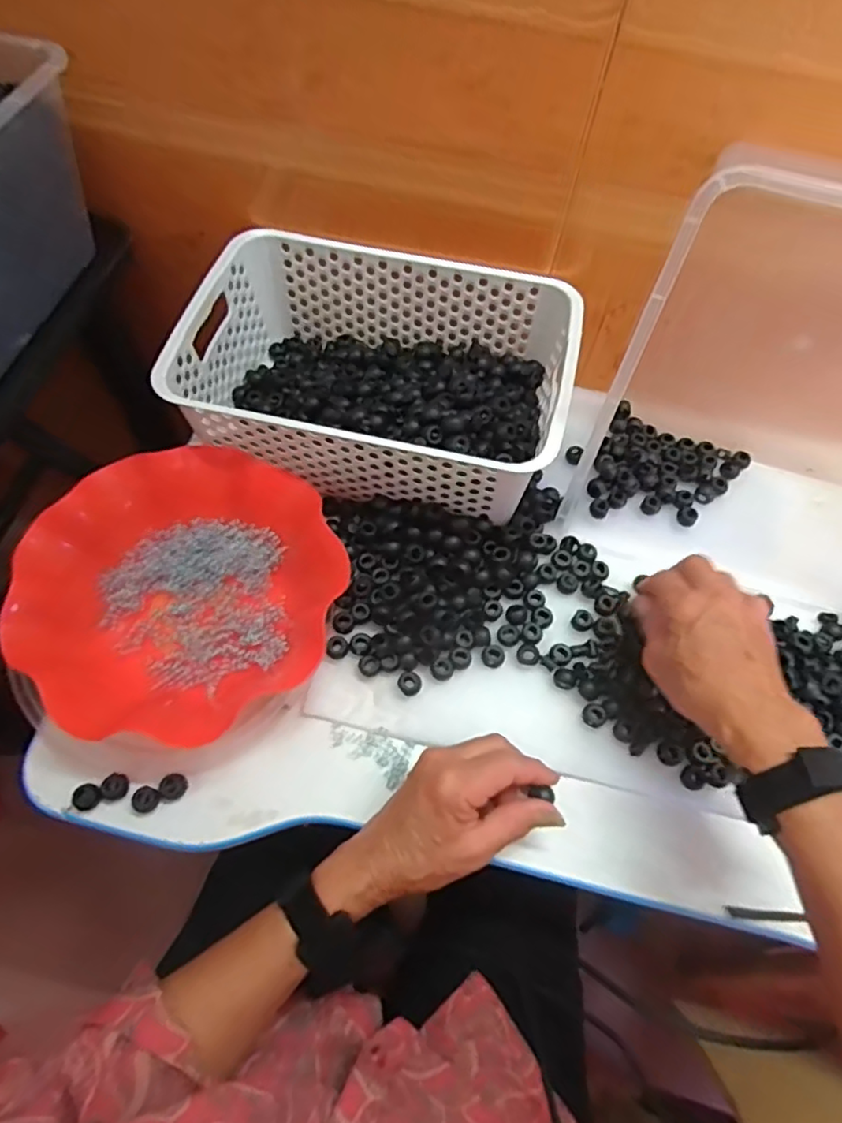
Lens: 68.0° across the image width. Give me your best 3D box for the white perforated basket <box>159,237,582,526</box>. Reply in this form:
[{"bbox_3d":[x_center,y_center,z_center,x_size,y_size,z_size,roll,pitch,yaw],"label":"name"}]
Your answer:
[{"bbox_3d":[-0.036,-0.159,0.544,0.308,0.111,0.205,12,67,3],"label":"white perforated basket"}]

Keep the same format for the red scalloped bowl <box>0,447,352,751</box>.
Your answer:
[{"bbox_3d":[-0.178,0.013,0.467,0.208,0.070,0.200,2,63,-3],"label":"red scalloped bowl"}]

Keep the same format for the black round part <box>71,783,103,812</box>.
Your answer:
[{"bbox_3d":[-0.230,0.162,0.429,0.017,0.005,0.017,2,63,-3],"label":"black round part"}]

